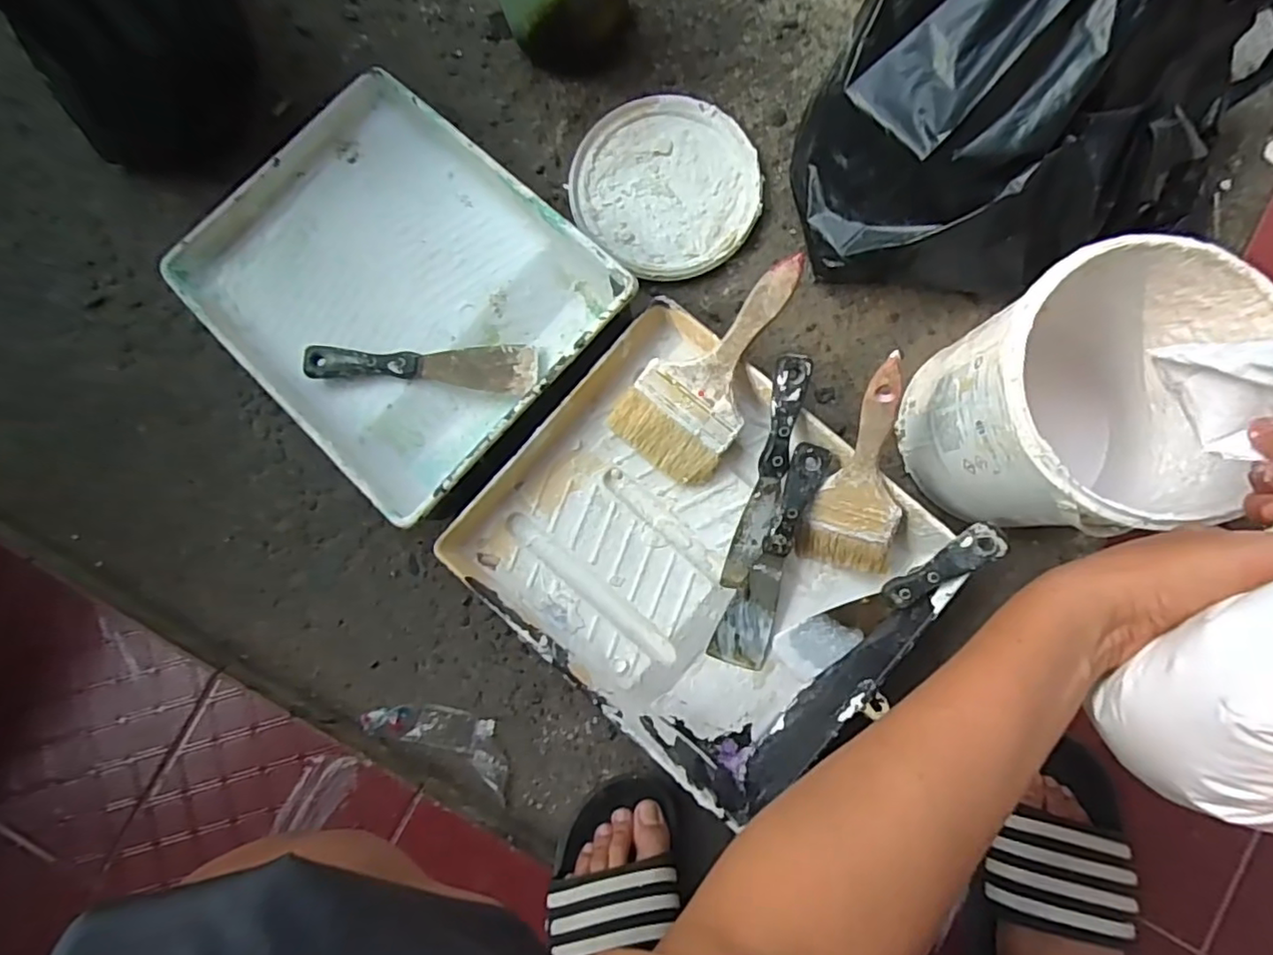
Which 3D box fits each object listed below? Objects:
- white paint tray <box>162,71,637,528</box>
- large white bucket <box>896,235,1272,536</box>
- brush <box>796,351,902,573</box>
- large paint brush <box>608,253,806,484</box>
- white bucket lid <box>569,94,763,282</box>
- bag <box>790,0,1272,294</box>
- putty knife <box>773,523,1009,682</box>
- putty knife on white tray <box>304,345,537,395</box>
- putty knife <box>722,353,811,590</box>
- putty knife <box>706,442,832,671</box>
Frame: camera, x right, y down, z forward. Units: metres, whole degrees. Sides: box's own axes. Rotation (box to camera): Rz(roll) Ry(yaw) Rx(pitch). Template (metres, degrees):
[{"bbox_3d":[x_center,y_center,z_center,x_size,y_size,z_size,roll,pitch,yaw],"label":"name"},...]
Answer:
[{"bbox_3d":[-0.219,-0.174,0.546,0.369,0.075,0.283,43,88,5],"label":"white paint tray"},{"bbox_3d":[0.326,-0.051,0.459,0.181,0.189,0.171,0,85,2],"label":"large white bucket"},{"bbox_3d":[0.189,-0.001,0.477,0.068,0.013,0.194,22,127,13],"label":"brush"},{"bbox_3d":[0.068,-0.092,0.497,0.099,0.016,0.201,40,108,7],"label":"large paint brush"},{"bbox_3d":[0.028,-0.281,0.578,0.180,0.011,0.168,0,85,2],"label":"white bucket lid"},{"bbox_3d":[0.327,-0.320,0.450,0.381,0.225,0.271,-16,85,1],"label":"bag"},{"bbox_3d":[0.204,0.104,0.497,0.202,0.011,0.044,-41,81,25],"label":"putty knife"},{"bbox_3d":[-0.193,-0.101,0.548,0.199,0.011,0.043,1,82,-10],"label":"putty knife on white tray"},{"bbox_3d":[0.110,0.001,0.500,0.035,0.011,0.202,13,109,5],"label":"putty knife"},{"bbox_3d":[0.117,0.070,0.519,0.045,0.019,0.204,18,104,6],"label":"putty knife"}]

